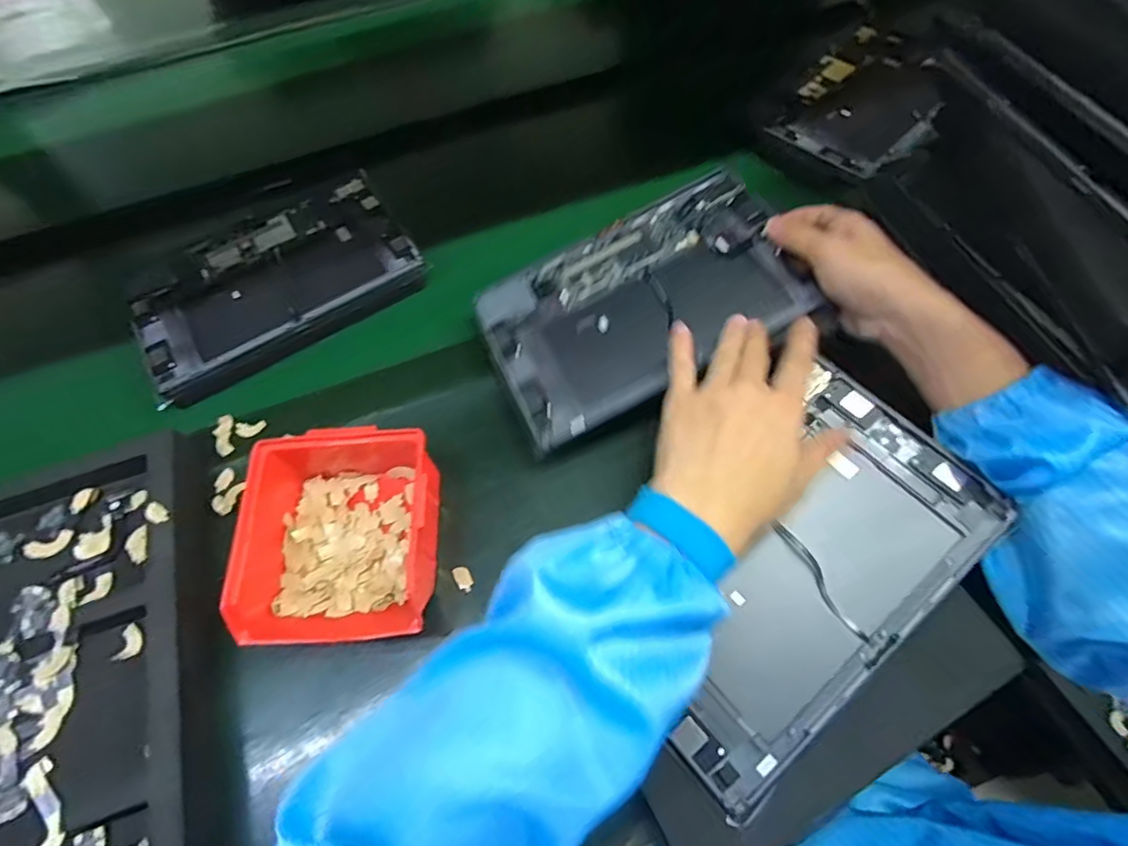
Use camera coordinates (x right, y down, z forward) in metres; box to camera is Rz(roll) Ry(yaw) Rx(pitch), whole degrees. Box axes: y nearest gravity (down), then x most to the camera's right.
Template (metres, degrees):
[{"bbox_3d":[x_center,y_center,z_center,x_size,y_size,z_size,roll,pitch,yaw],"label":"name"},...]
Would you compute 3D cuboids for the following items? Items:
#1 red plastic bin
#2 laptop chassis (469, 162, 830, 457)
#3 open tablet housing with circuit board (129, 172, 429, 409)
[{"bbox_3d":[-0.155,0.075,0.387,0.122,0.066,0.145,-4,60,2],"label":"red plastic bin"},{"bbox_3d":[0.059,-0.101,0.446,0.245,0.009,0.175,-24,62,1],"label":"laptop chassis"},{"bbox_3d":[-0.278,-0.138,0.528,0.251,0.022,0.181,-31,63,-13],"label":"open tablet housing with circuit board"}]

